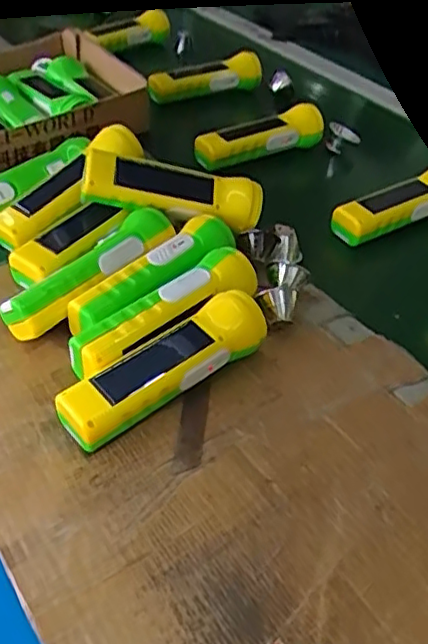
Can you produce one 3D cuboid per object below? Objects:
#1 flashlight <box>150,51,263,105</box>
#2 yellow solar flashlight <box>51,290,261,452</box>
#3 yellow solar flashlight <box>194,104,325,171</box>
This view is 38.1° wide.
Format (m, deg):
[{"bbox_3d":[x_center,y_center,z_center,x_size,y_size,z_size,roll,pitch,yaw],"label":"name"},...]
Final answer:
[{"bbox_3d":[-0.015,-0.353,0.895,0.171,0.055,0.047,-18,47,-22],"label":"flashlight"},{"bbox_3d":[-0.034,0.033,0.456,0.164,0.042,0.042,-27,51,-30],"label":"yellow solar flashlight"},{"bbox_3d":[0.057,-0.232,0.766,0.173,0.047,0.041,-18,47,-22],"label":"yellow solar flashlight"}]

